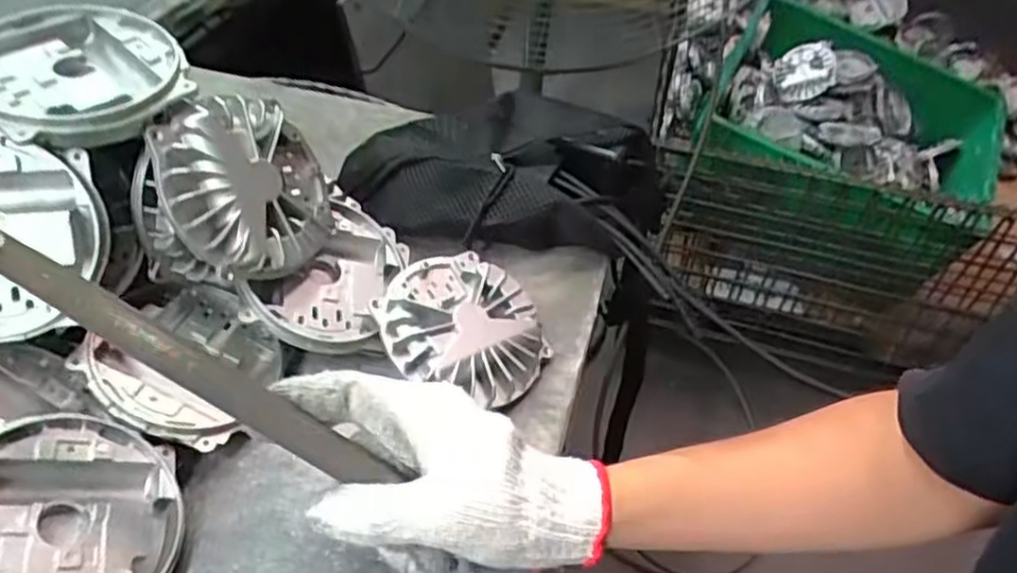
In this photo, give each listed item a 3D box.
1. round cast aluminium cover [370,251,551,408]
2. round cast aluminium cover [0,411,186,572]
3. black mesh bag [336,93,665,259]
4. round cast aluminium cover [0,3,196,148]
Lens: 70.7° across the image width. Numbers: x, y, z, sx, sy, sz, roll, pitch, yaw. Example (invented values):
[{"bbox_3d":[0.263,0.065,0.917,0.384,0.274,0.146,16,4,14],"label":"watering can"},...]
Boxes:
[{"bbox_3d":[-0.029,0.028,0.467,0.102,0.028,0.106,12,49,-15],"label":"round cast aluminium cover"},{"bbox_3d":[-0.217,0.117,0.350,0.107,0.017,0.106,30,39,-28],"label":"round cast aluminium cover"},{"bbox_3d":[-0.002,-0.098,0.581,0.245,0.066,0.134,3,46,-2],"label":"black mesh bag"},{"bbox_3d":[-0.239,-0.118,0.395,0.103,0.027,0.108,3,46,-3],"label":"round cast aluminium cover"}]

